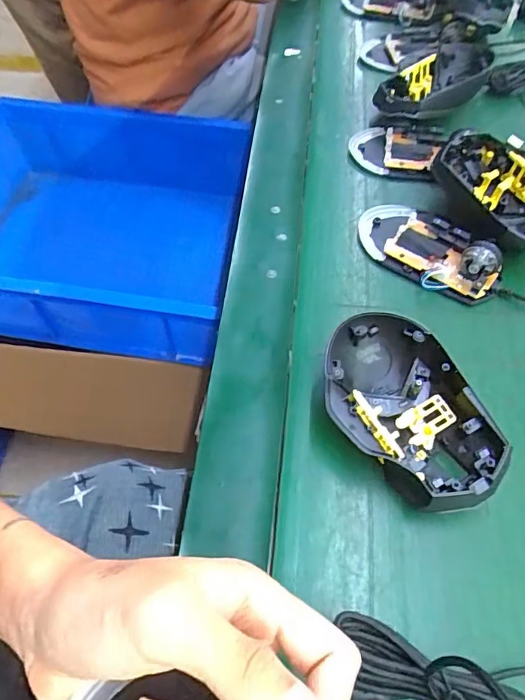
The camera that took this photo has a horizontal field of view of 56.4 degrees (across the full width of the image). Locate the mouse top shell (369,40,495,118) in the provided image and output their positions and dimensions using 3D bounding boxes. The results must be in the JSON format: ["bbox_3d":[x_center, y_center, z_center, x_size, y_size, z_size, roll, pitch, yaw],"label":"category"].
[{"bbox_3d":[0.156,-0.247,0.455,0.115,0.042,0.082,-34,64,-19],"label":"mouse top shell"}]

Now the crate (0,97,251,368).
[{"bbox_3d":[-0.283,-0.200,0.778,0.506,0.157,0.398,9,58,4],"label":"crate"}]

